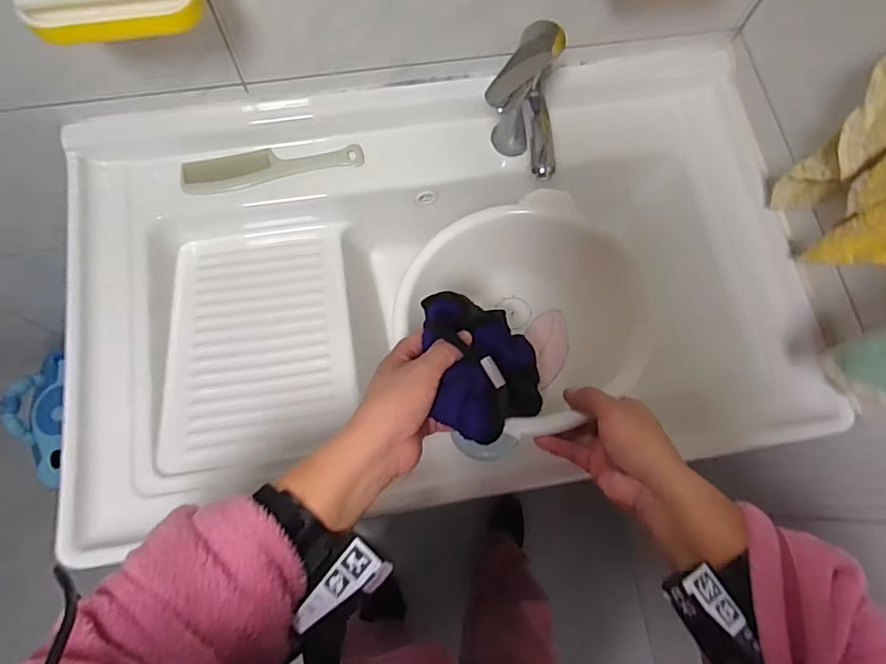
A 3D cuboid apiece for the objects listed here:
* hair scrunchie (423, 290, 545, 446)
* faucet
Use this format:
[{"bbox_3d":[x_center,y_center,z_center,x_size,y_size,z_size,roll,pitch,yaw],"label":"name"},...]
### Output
[{"bbox_3d":[0.040,0.028,0.471,0.101,0.100,0.128,-6,74,-4],"label":"hair scrunchie"},{"bbox_3d":[0.081,-0.217,0.584,0.079,0.172,0.121,9,73,0],"label":"faucet"}]

